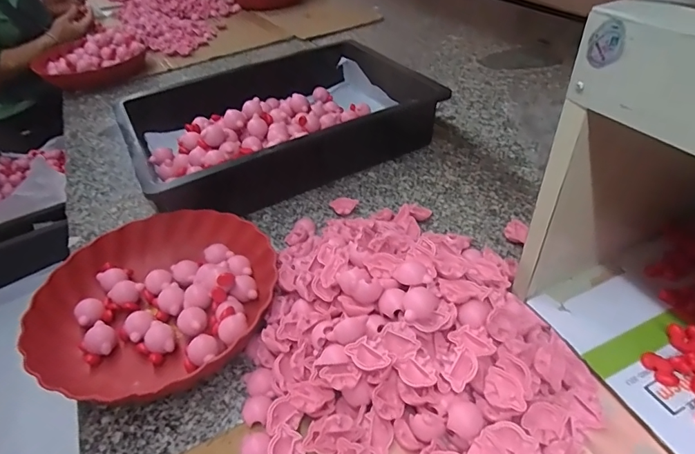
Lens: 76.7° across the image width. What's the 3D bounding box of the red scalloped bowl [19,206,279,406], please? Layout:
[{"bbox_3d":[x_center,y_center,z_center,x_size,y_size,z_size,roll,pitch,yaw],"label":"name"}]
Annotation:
[{"bbox_3d":[-0.197,0.070,0.475,0.237,0.049,0.224,-2,42,2],"label":"red scalloped bowl"}]

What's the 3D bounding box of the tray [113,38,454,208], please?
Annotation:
[{"bbox_3d":[-0.108,-0.164,0.694,0.429,0.094,0.287,-23,45,-20],"label":"tray"}]

